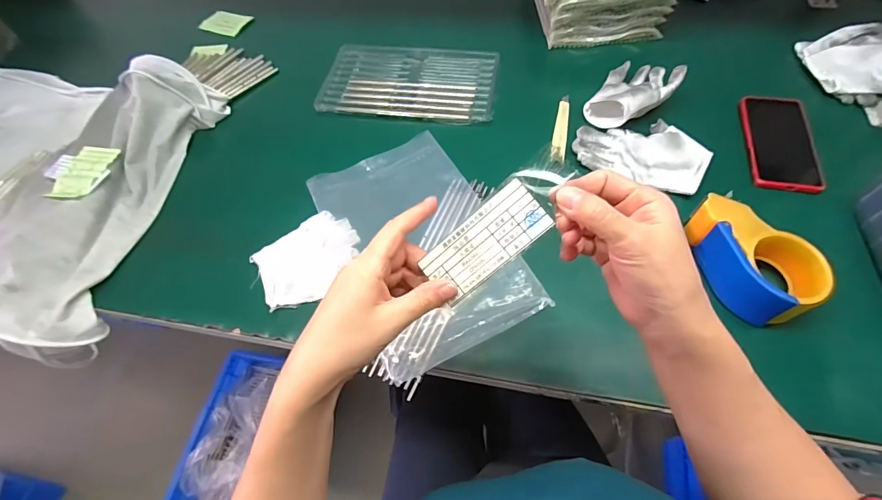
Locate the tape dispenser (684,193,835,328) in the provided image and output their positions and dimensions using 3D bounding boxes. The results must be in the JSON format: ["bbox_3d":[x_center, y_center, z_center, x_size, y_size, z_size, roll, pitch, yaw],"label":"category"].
[{"bbox_3d":[0.334,0.007,0.438,0.083,0.058,0.141,-22,61,-9],"label":"tape dispenser"}]

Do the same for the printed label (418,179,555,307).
[{"bbox_3d":[0.030,-0.004,0.285,0.092,0.004,0.040,-41,83,17],"label":"printed label"}]

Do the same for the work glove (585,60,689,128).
[{"bbox_3d":[0.276,-0.227,0.580,0.096,0.042,0.127,31,66,20],"label":"work glove"}]

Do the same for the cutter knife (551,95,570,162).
[{"bbox_3d":[0.175,-0.181,0.590,0.020,0.004,0.134,9,61,9],"label":"cutter knife"}]

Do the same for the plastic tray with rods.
[{"bbox_3d":[-0.049,-0.278,0.662,0.277,0.014,0.164,8,61,9],"label":"plastic tray with rods"}]

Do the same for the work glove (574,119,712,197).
[{"bbox_3d":[0.267,-0.135,0.544,0.161,0.025,0.091,26,65,18],"label":"work glove"}]

